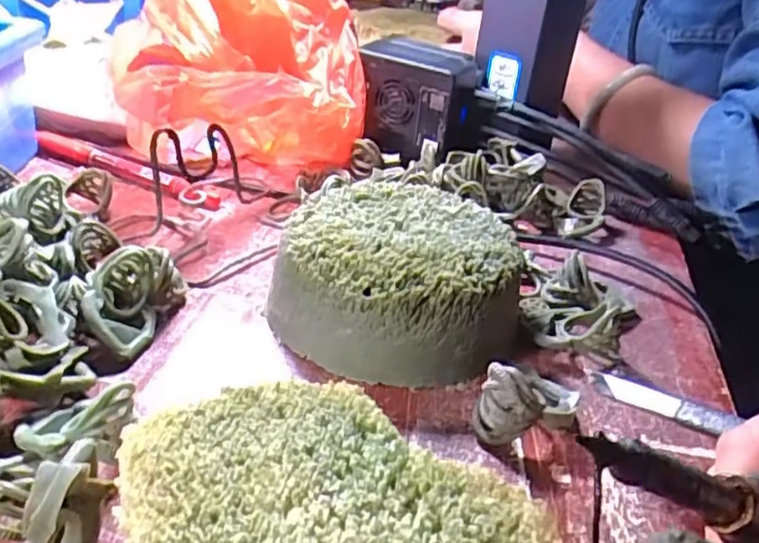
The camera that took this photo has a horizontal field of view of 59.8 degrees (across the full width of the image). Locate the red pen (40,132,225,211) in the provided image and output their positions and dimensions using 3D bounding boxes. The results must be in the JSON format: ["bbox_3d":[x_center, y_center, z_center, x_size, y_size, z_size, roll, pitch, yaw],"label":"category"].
[{"bbox_3d":[-0.151,-0.061,0.391,0.128,0.014,0.016,21,34,20],"label":"red pen"}]

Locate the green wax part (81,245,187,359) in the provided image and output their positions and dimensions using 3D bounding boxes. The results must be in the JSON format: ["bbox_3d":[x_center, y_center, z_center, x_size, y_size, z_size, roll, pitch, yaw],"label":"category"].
[{"bbox_3d":[-0.103,0.008,0.270,0.027,0.032,0.047,12,32,5],"label":"green wax part"}]

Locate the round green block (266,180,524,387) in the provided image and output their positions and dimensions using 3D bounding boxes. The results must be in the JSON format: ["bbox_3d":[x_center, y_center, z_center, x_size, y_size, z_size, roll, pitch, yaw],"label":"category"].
[{"bbox_3d":[0.008,0.001,0.290,0.100,0.046,0.093,6,32,-4],"label":"round green block"}]

